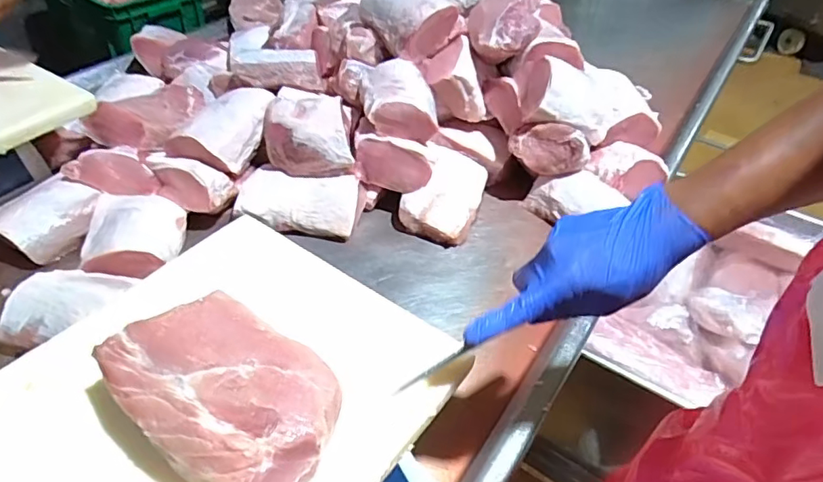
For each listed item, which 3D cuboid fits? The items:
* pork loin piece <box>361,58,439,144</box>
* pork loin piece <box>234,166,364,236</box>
[{"bbox_3d":[-0.023,-0.234,0.883,0.111,0.068,0.149,-2,43,-7],"label":"pork loin piece"},{"bbox_3d":[-0.175,-0.063,0.849,0.191,0.061,0.090,9,43,5],"label":"pork loin piece"}]

